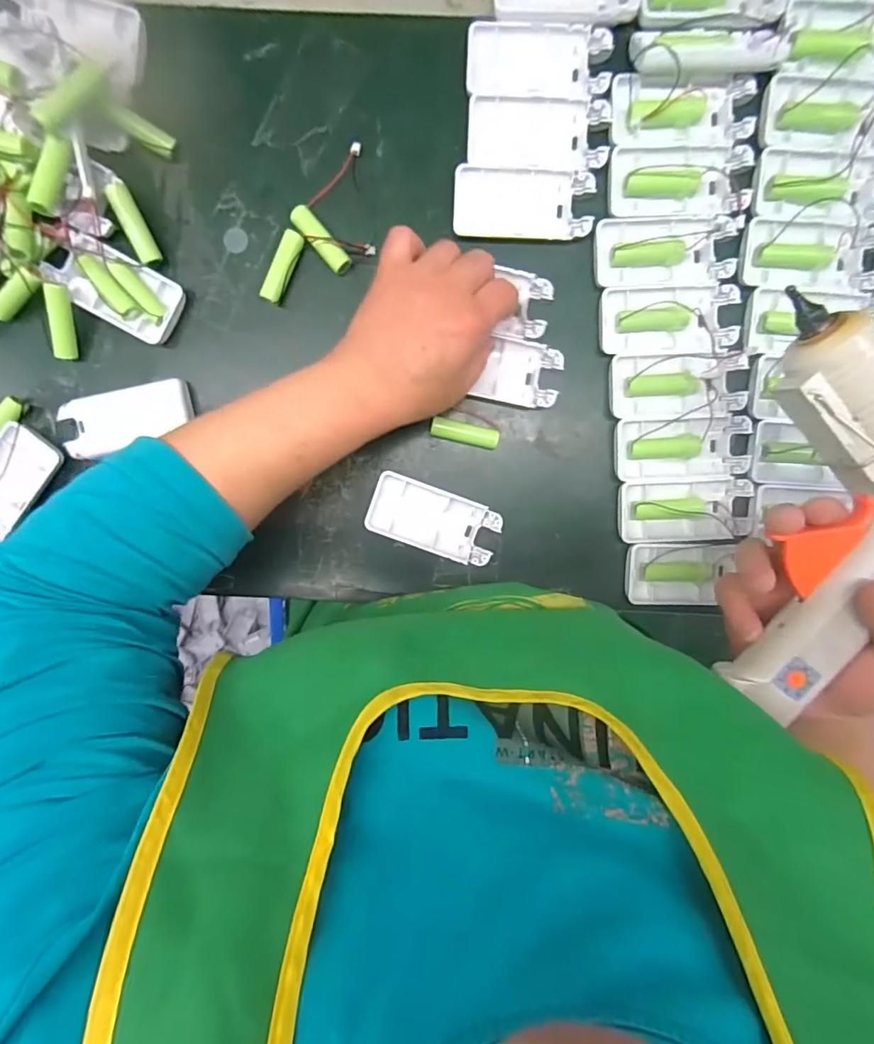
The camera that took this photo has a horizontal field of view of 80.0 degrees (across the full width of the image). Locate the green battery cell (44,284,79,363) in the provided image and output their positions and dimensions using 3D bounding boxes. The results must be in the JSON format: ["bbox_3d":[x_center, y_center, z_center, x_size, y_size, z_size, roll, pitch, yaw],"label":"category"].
[{"bbox_3d":[-0.259,-0.138,0.360,0.012,0.014,0.050,10,116,-1],"label":"green battery cell"}]

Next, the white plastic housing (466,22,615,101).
[{"bbox_3d":[0.068,-0.309,0.349,0.094,0.007,0.044,0,96,0],"label":"white plastic housing"}]

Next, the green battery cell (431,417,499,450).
[{"bbox_3d":[0.020,-0.064,0.380,0.049,0.011,0.014,11,96,-1],"label":"green battery cell"}]

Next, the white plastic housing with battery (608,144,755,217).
[{"bbox_3d":[0.166,-0.233,0.358,0.092,0.014,0.044,-4,96,1],"label":"white plastic housing with battery"}]

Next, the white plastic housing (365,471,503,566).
[{"bbox_3d":[-0.002,-0.001,0.386,0.093,0.014,0.045,20,96,-2],"label":"white plastic housing"}]

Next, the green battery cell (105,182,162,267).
[{"bbox_3d":[-0.202,-0.199,0.349,0.013,0.012,0.049,-19,114,2],"label":"green battery cell"}]

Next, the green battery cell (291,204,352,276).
[{"bbox_3d":[-0.081,-0.196,0.362,0.015,0.012,0.050,-41,94,4],"label":"green battery cell"}]

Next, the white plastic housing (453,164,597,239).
[{"bbox_3d":[0.059,-0.219,0.359,0.093,0.009,0.043,1,96,0],"label":"white plastic housing"}]

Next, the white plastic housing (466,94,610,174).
[{"bbox_3d":[0.069,-0.265,0.357,0.093,0.010,0.046,3,96,0],"label":"white plastic housing"}]

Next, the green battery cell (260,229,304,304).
[{"bbox_3d":[-0.106,-0.176,0.361,0.013,0.015,0.049,24,96,-2],"label":"green battery cell"}]

